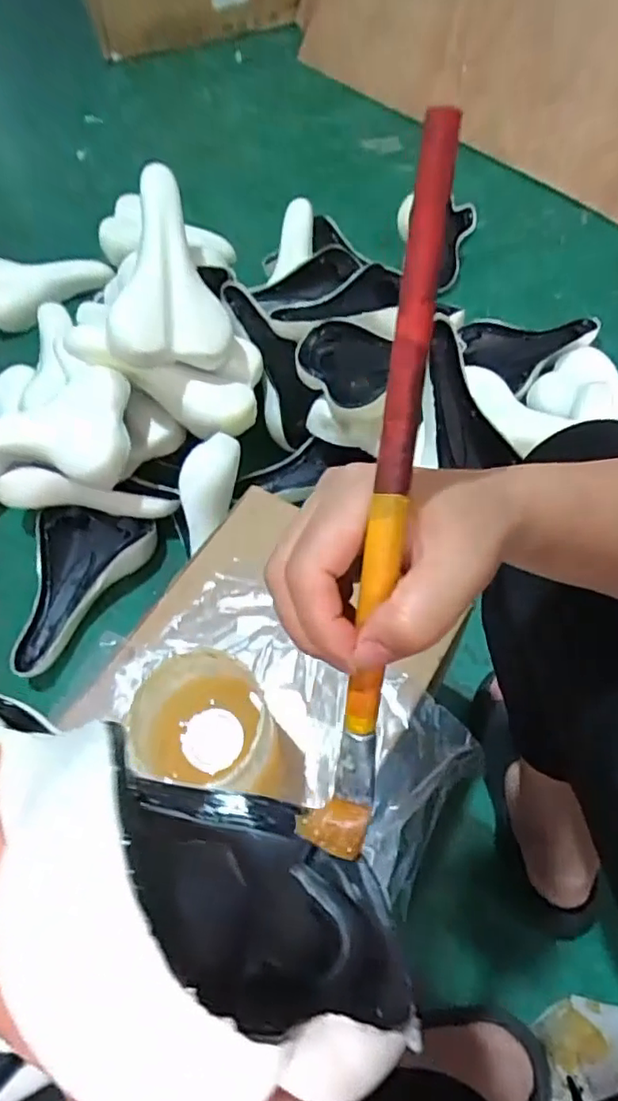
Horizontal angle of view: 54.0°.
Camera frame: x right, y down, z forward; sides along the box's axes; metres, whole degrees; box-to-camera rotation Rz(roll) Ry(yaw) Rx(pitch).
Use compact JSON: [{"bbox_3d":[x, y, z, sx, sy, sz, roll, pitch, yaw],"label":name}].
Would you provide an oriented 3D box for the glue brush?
[{"bbox_3d":[0.024,0.001,0.224,0.025,0.273,0.013,9,20,10],"label":"glue brush"}]

